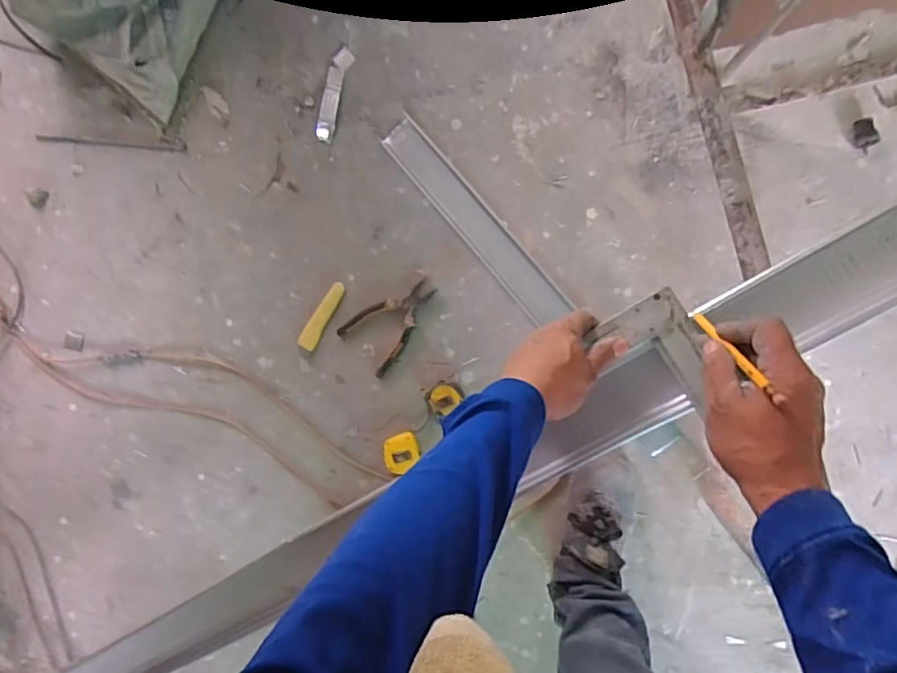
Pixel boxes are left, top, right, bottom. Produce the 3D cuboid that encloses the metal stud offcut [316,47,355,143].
[{"bbox_3d":[-0.214,-0.448,1.058,0.041,0.007,0.172,17,92,9],"label":"metal stud offcut"}]

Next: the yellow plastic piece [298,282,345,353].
[{"bbox_3d":[-0.239,-0.039,1.074,0.036,0.013,0.139,30,94,8],"label":"yellow plastic piece"}]

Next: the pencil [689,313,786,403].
[{"bbox_3d":[0.211,0.006,0.433,0.008,0.144,0.008,-17,113,8],"label":"pencil"}]

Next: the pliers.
[{"bbox_3d":[-0.103,-0.032,1.046,0.184,0.012,0.116,-44,83,6],"label":"pliers"}]

